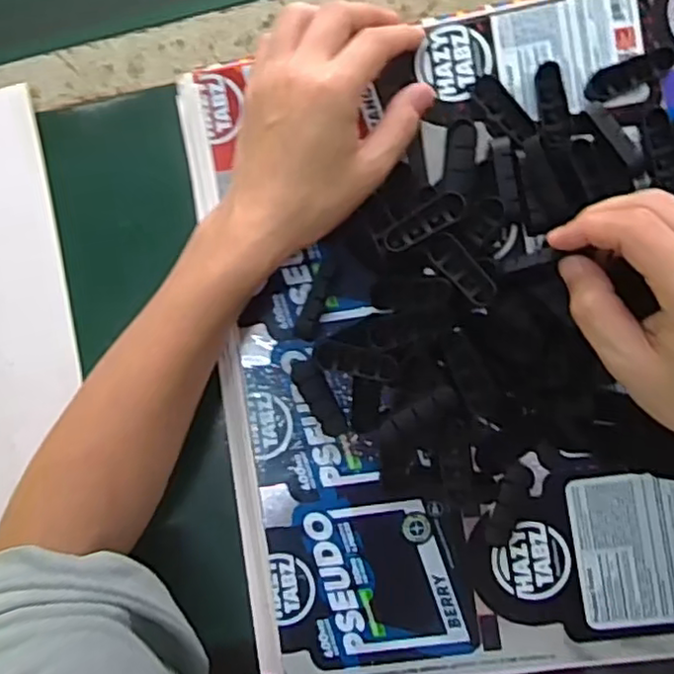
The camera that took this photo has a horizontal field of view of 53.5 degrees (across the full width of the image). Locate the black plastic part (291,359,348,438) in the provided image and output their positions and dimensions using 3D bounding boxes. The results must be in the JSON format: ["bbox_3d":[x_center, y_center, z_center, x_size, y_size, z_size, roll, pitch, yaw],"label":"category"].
[{"bbox_3d":[-0.009,0.035,0.394,0.016,0.010,0.050,-25,85,8],"label":"black plastic part"}]

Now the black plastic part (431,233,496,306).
[{"bbox_3d":[0.067,-0.036,0.358,0.015,0.009,0.046,-39,68,6],"label":"black plastic part"}]

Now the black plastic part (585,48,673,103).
[{"bbox_3d":[0.162,-0.147,0.371,0.050,0.007,0.016,-25,85,8],"label":"black plastic part"}]

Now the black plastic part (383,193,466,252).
[{"bbox_3d":[0.048,-0.063,0.365,0.047,0.005,0.015,-33,84,7],"label":"black plastic part"}]

